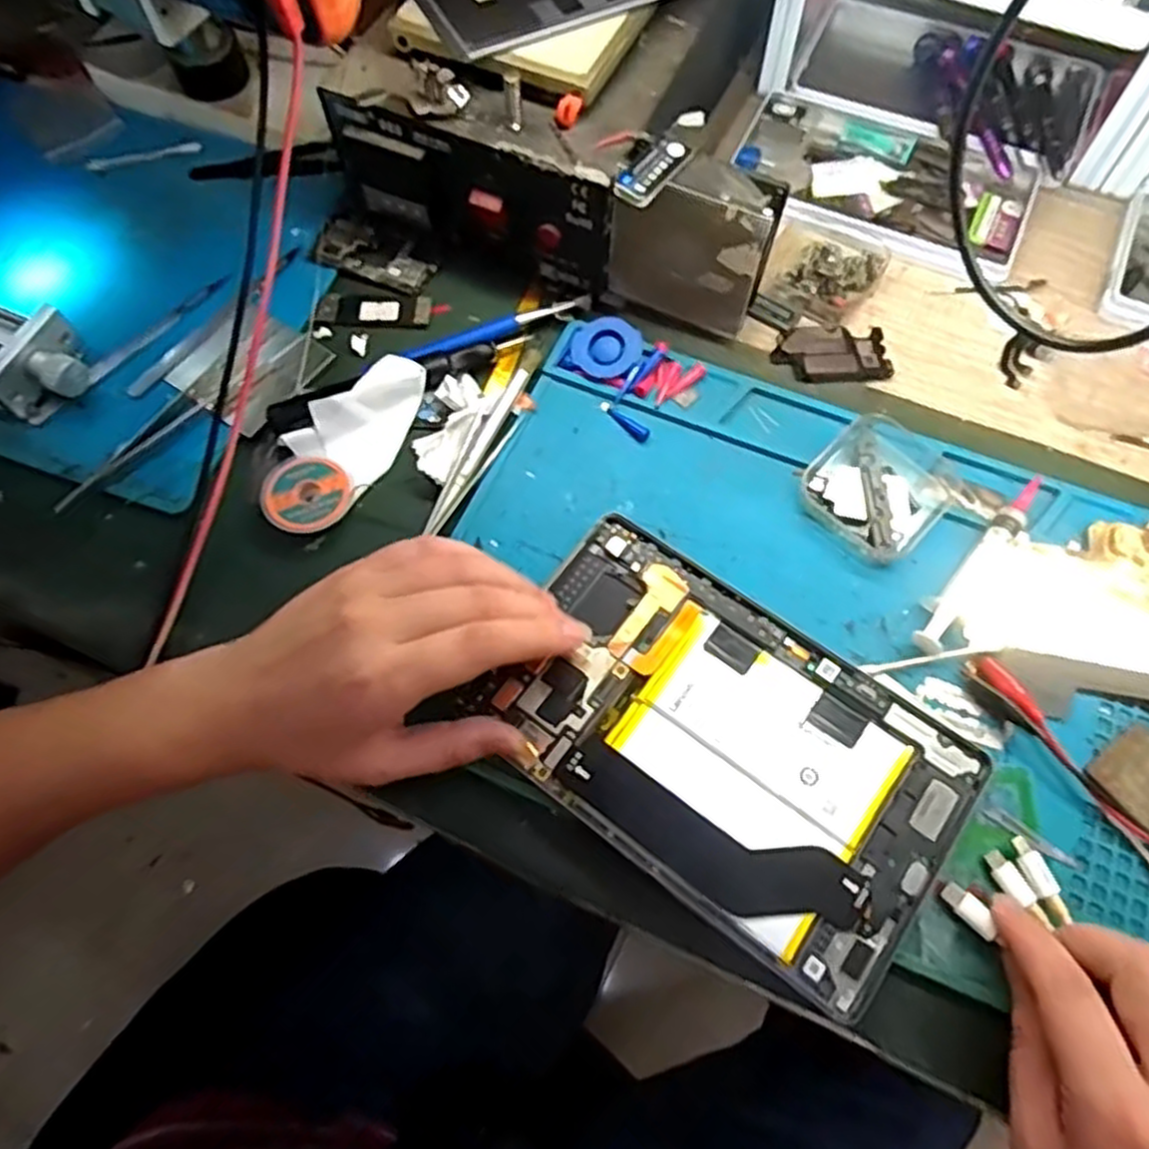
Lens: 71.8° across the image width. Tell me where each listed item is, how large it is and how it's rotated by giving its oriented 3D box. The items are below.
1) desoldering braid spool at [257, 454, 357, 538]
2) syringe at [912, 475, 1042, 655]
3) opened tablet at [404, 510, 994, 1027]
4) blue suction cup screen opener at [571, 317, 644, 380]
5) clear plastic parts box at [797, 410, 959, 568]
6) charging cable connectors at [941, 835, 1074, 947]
[{"bbox_3d":[-0.138,-0.041,0.406,0.043,0.010,0.043,-1,66,1],"label":"desoldering braid spool"},{"bbox_3d":[0.195,-0.006,0.380,0.017,0.010,0.108,39,73,17],"label":"syringe"},{"bbox_3d":[0.062,0.072,0.351,0.204,0.005,0.127,35,71,15],"label":"opened tablet"},{"bbox_3d":[0.018,-0.123,0.434,0.036,0.007,0.034,-2,80,11],"label":"blue suction cup screen opener"},{"bbox_3d":[0.154,-0.045,0.398,0.062,0.017,0.070,41,73,17],"label":"clear plastic parts box"},{"bbox_3d":[0.174,0.129,0.324,0.044,0.006,0.029,-19,67,-7],"label":"charging cable connectors"}]

